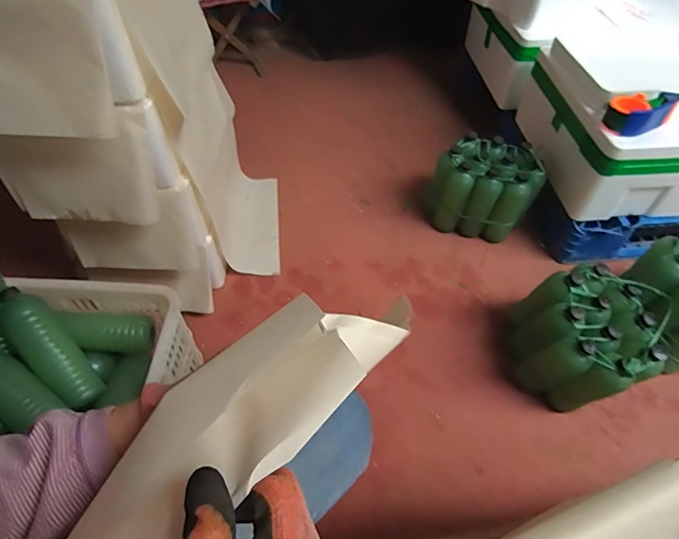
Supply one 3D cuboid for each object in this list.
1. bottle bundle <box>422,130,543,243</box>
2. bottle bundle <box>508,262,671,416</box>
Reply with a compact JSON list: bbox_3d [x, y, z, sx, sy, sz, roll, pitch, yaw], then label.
[{"bbox_3d":[0.394,-0.224,1.228,0.266,0.233,0.168,12,54,8],"label":"bottle bundle"},{"bbox_3d":[0.500,0.154,0.930,0.201,0.242,0.254,4,54,2],"label":"bottle bundle"}]

